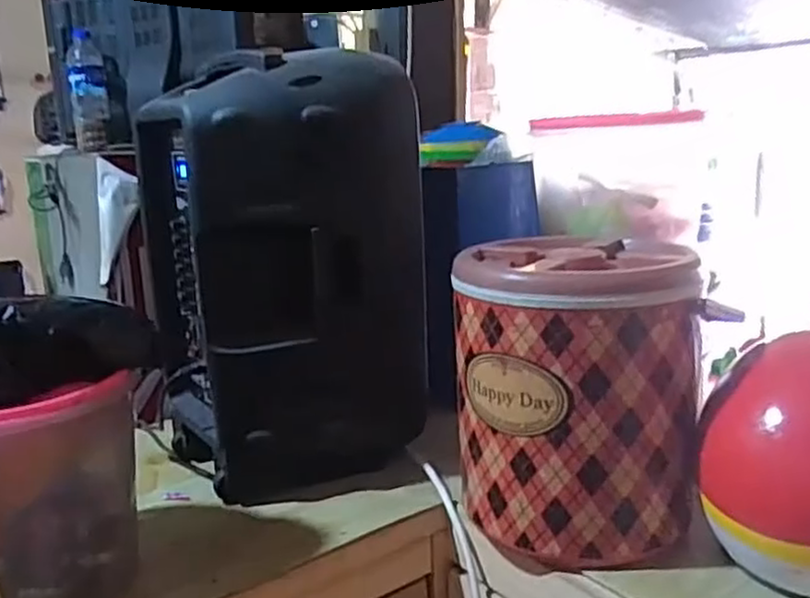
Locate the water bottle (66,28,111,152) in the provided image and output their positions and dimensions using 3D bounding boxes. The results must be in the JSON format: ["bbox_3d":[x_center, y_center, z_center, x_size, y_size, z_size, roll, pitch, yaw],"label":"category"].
[{"bbox_3d":[-0.643,-0.421,1.461,0.070,0.226,0.059,-10,16,-23],"label":"water bottle"}]

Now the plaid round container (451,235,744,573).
[{"bbox_3d":[0.187,0.106,0.822,0.243,0.305,0.213,-4,15,-1],"label":"plaid round container"}]

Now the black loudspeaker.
[{"bbox_3d":[-0.174,-0.042,1.029,0.327,0.565,0.264,-11,16,-25],"label":"black loudspeaker"}]

